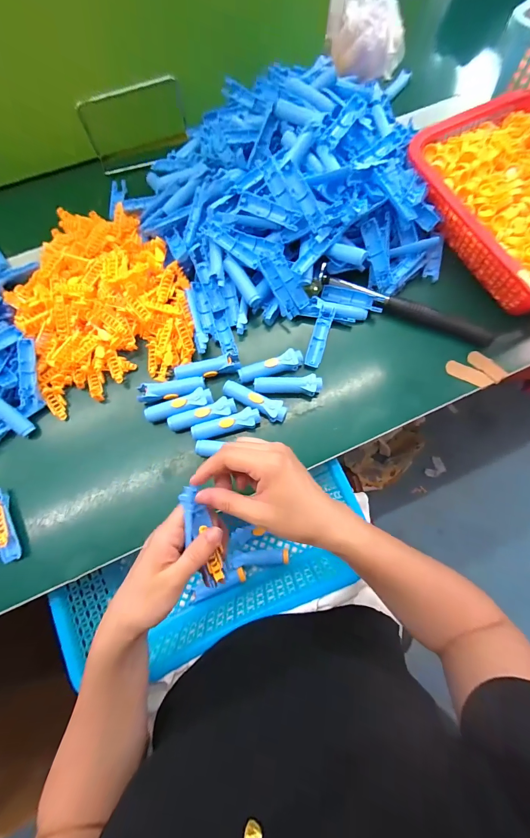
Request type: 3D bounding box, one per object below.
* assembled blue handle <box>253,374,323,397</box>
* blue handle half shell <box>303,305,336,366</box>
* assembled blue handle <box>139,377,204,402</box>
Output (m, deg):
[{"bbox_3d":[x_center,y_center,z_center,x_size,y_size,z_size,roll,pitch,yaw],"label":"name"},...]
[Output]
[{"bbox_3d":[0.027,-0.040,0.373,0.078,0.014,0.020,1,74,2],"label":"assembled blue handle"},{"bbox_3d":[0.068,-0.102,0.390,0.019,0.005,0.076,16,88,6],"label":"blue handle half shell"},{"bbox_3d":[-0.110,-0.036,0.373,0.076,0.014,0.024,-8,74,-1],"label":"assembled blue handle"}]

